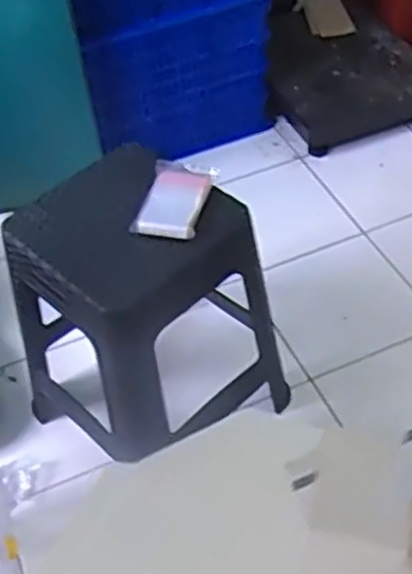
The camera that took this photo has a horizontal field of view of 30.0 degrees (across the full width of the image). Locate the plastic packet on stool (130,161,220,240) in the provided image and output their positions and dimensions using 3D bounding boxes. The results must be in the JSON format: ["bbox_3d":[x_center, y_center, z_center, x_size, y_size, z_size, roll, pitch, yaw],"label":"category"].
[{"bbox_3d":[-0.042,-0.127,1.104,0.090,0.023,0.156,10,49,13],"label":"plastic packet on stool"}]

